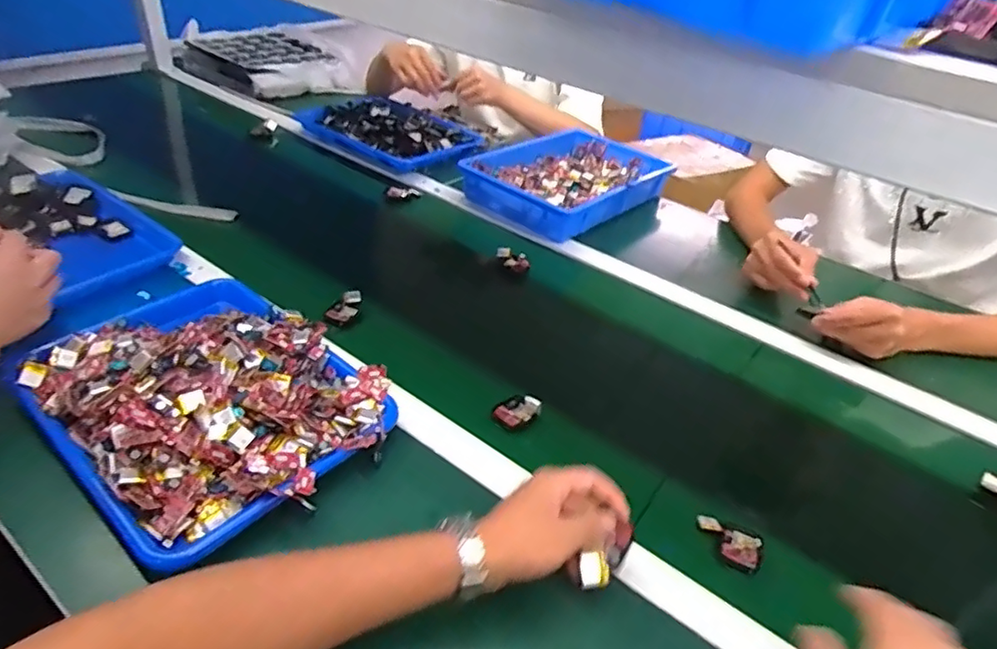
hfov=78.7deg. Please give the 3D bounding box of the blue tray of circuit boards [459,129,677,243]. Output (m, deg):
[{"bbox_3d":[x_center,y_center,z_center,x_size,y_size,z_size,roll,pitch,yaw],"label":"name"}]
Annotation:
[{"bbox_3d":[0.133,-0.271,1.128,0.269,0.066,0.363,30,42,28],"label":"blue tray of circuit boards"}]

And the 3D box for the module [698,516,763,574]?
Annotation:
[{"bbox_3d":[0.210,0.202,0.558,0.060,0.009,0.038,25,40,23],"label":"module"}]

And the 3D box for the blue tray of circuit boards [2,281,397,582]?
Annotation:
[{"bbox_3d":[-0.286,0.053,0.594,0.338,0.072,0.259,31,43,29],"label":"blue tray of circuit boards"}]

